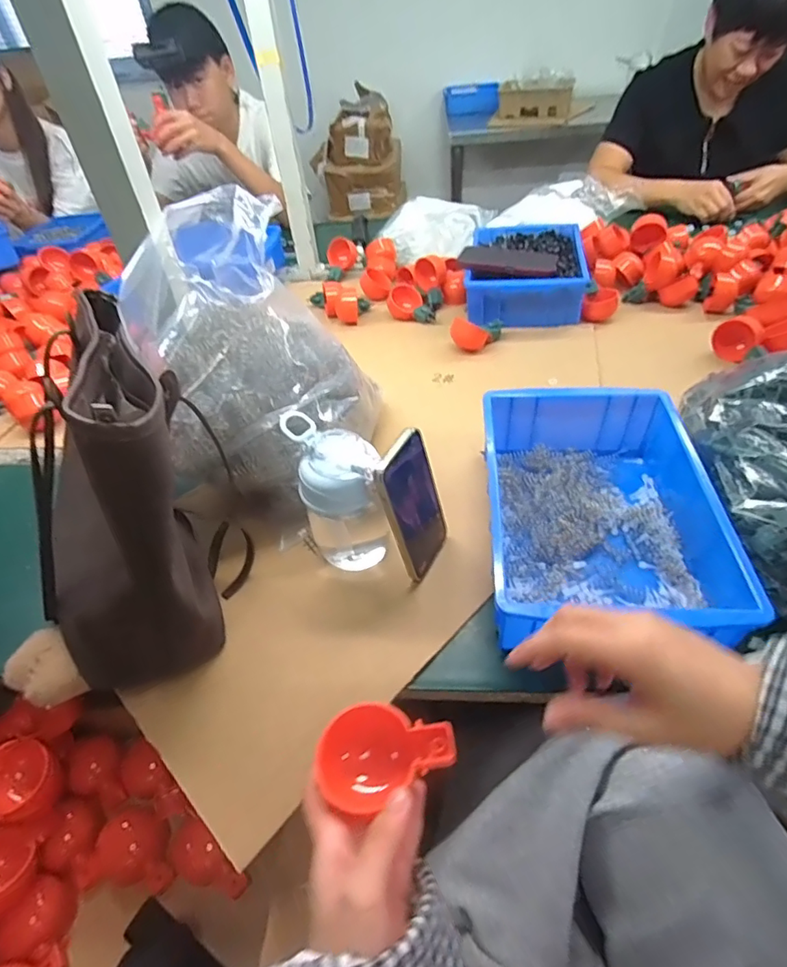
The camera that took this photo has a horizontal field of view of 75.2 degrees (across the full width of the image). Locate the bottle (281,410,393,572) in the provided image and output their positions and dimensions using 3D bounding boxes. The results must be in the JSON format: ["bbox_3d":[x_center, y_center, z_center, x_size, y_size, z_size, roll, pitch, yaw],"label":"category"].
[{"bbox_3d":[-0.049,0.017,0.503,0.072,0.151,0.097,-15,45,-9],"label":"bottle"}]

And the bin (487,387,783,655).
[{"bbox_3d":[0.198,0.027,0.514,0.201,0.083,0.286,0,45,6],"label":"bin"}]

